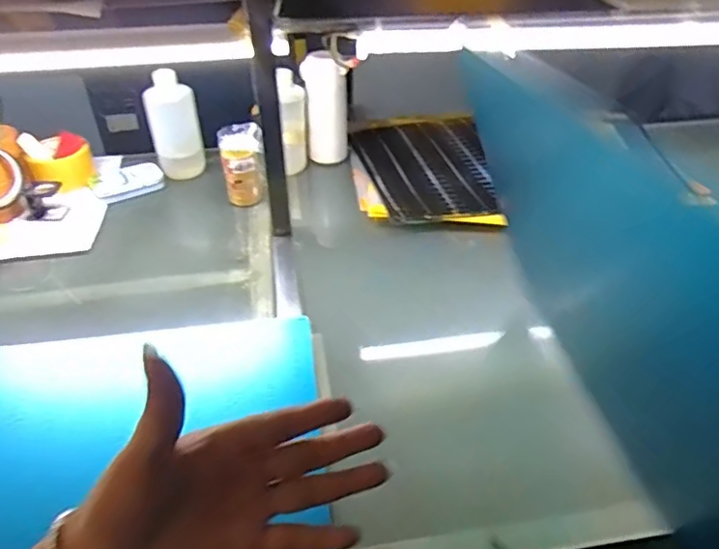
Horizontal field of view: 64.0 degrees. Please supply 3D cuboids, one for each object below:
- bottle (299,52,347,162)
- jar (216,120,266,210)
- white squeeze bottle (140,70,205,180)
[{"bbox_3d":[-0.056,-0.278,0.957,0.064,0.161,0.050,-7,39,-8],"label":"bottle"},{"bbox_3d":[-0.177,-0.166,0.875,0.061,0.108,0.054,-7,39,-8],"label":"jar"},{"bbox_3d":[-0.298,-0.240,0.924,0.075,0.156,0.057,-13,40,-16],"label":"white squeeze bottle"}]

